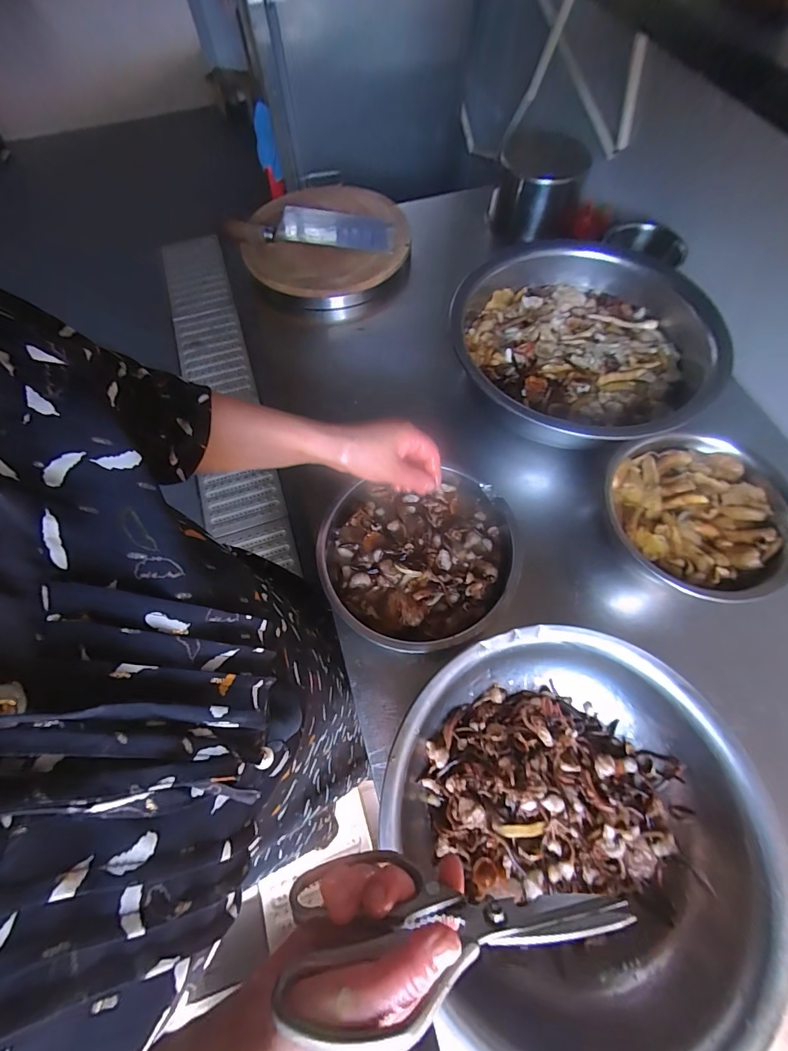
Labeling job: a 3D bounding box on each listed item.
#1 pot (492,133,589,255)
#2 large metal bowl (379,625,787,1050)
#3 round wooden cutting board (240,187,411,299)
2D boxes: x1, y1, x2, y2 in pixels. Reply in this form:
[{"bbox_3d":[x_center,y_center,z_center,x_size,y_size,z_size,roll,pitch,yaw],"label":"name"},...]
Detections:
[{"bbox_3d":[0.289,-0.678,0.830,0.172,0.117,0.163,-1,64,3],"label":"pot"},{"bbox_3d":[0.167,0.276,0.384,0.305,0.108,0.323,-1,64,3],"label":"large metal bowl"},{"bbox_3d":[-0.131,-0.561,0.787,0.312,0.034,0.319,0,64,-1],"label":"round wooden cutting board"}]

